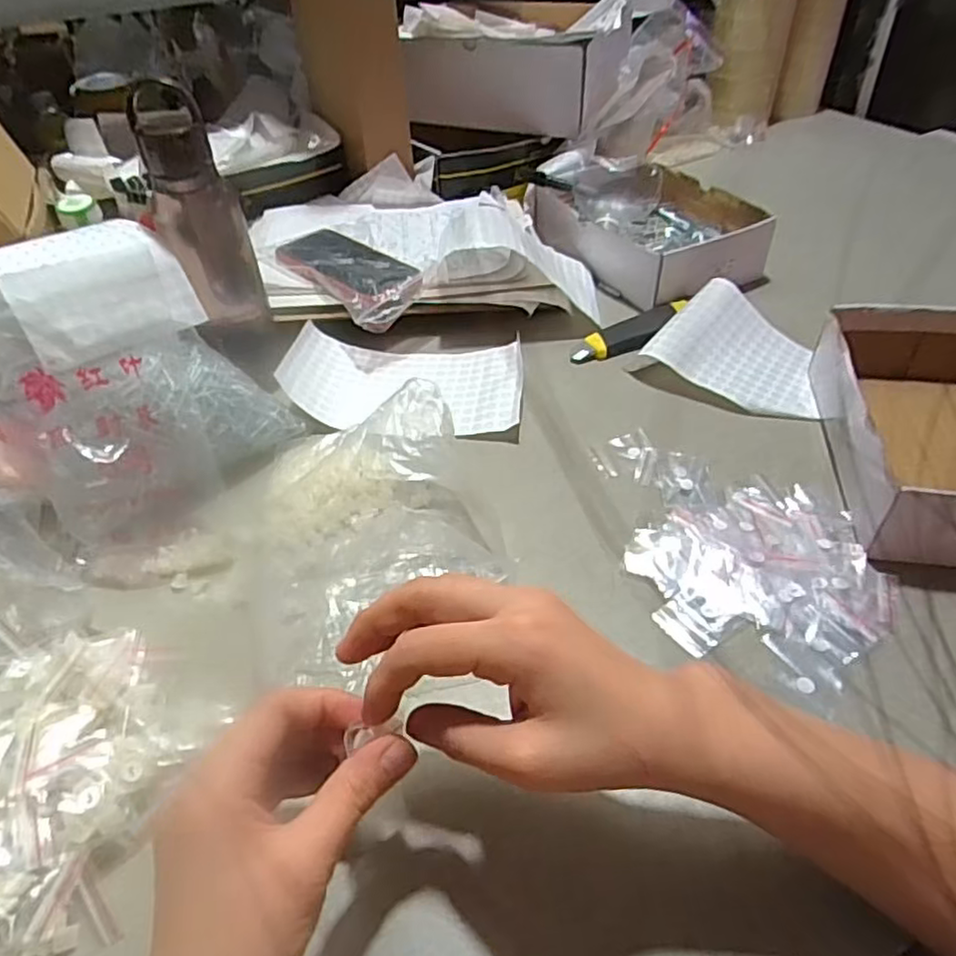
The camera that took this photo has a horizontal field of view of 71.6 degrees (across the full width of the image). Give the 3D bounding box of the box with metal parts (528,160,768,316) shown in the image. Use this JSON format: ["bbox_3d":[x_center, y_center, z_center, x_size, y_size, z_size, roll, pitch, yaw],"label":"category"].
[{"bbox_3d":[0.194,-0.287,0.760,0.192,0.063,0.233,-18,46,-15],"label":"box with metal parts"}]

